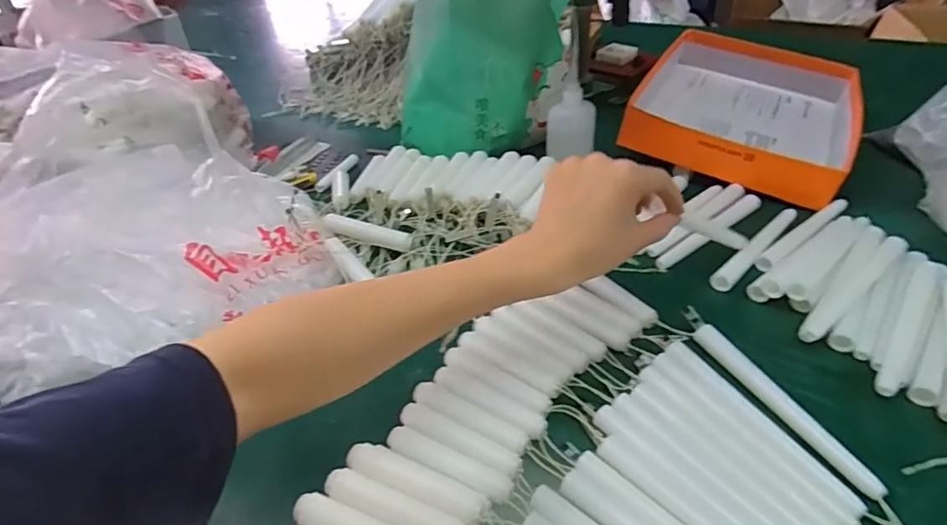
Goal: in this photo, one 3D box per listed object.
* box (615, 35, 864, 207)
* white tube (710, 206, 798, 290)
[{"bbox_3d":[0.334,-0.192,0.680,0.243,0.088,0.297,18,45,25],"label":"box"},{"bbox_3d":[0.273,-0.014,0.525,0.146,0.019,0.017,-31,47,-29],"label":"white tube"}]

